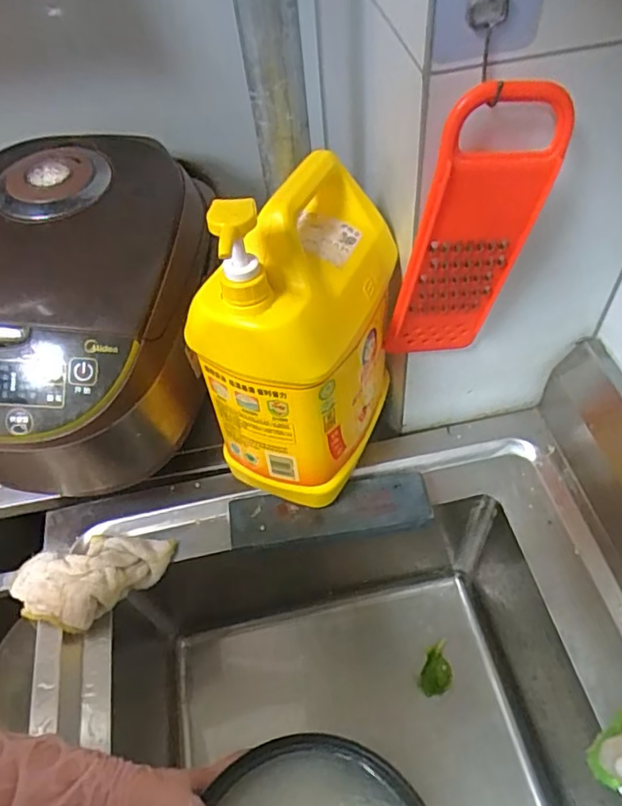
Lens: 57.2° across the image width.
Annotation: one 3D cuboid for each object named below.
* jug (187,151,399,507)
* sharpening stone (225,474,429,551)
[{"bbox_3d":[-0.007,-0.067,0.499,0.127,0.272,0.190,16,57,17],"label":"jug"},{"bbox_3d":[0.020,0.114,0.584,0.201,0.031,0.057,-9,53,-1],"label":"sharpening stone"}]

